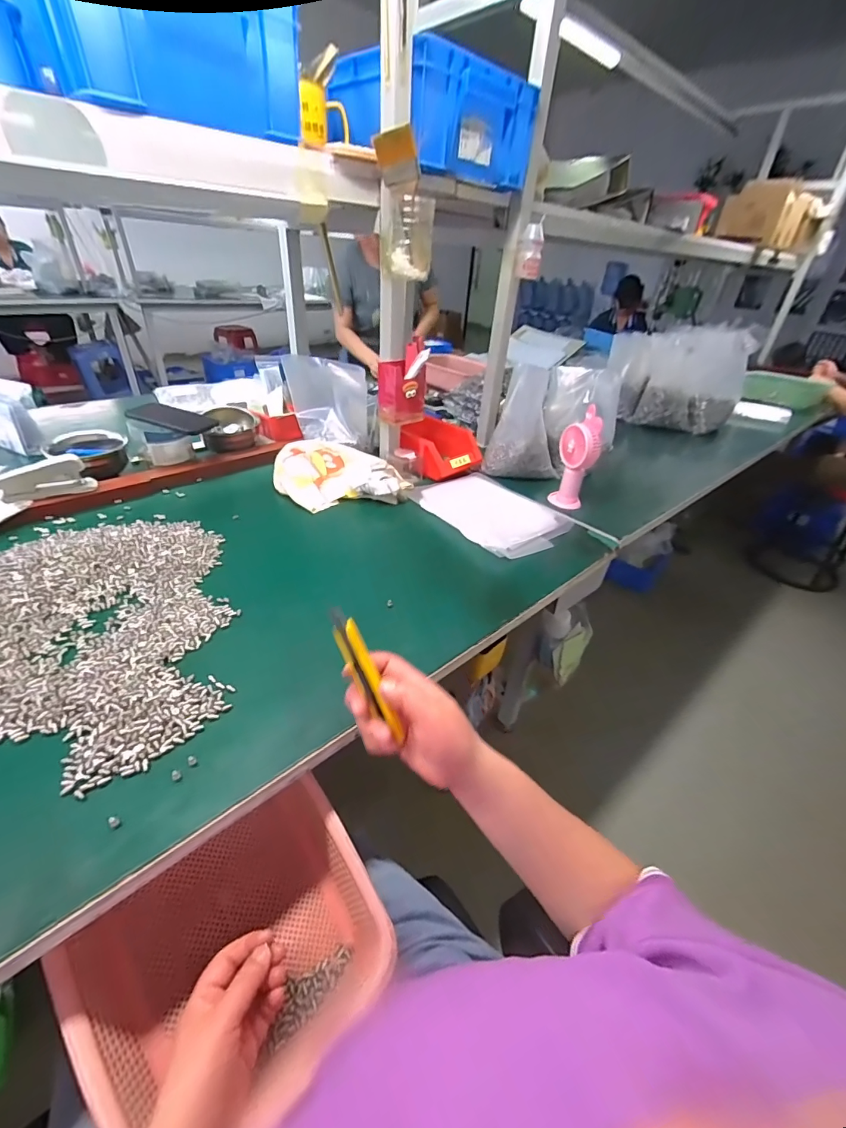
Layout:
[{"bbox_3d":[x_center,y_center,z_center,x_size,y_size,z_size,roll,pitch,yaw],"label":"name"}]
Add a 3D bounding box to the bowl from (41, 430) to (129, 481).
[{"bbox_3d":[-0.597,-0.196,0.793,0.109,0.070,0.110,2,38,-2],"label":"bowl"}]

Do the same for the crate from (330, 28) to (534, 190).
[{"bbox_3d":[0.018,-0.740,0.740,0.263,0.132,0.289,33,45,32],"label":"crate"}]

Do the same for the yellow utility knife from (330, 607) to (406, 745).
[{"bbox_3d":[-0.045,0.087,0.346,0.018,0.119,0.012,-33,17,-38],"label":"yellow utility knife"}]

